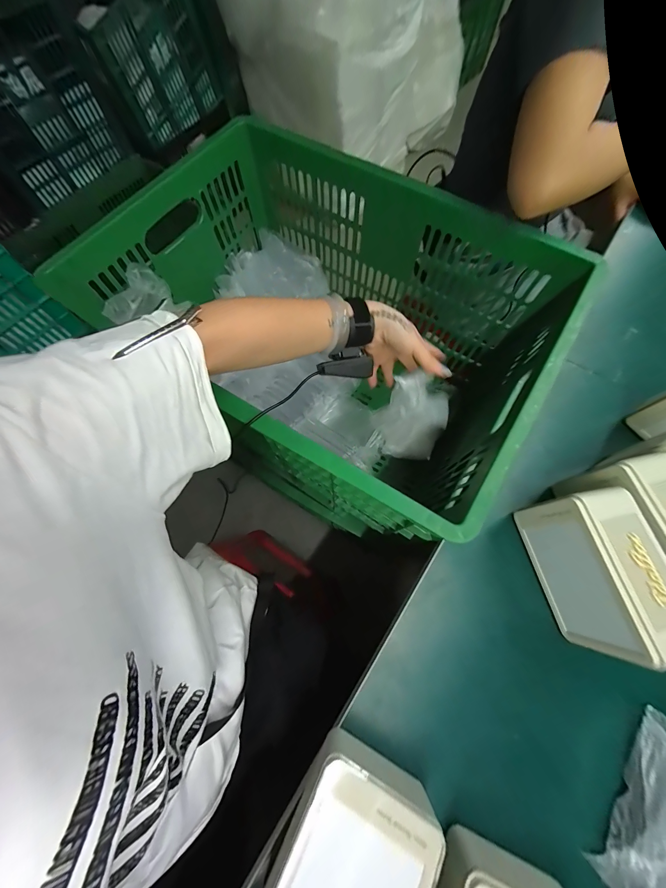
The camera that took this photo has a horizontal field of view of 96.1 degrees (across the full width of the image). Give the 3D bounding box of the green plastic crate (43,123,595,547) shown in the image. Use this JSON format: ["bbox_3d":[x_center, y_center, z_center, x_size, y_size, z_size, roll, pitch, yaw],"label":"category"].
[{"bbox_3d":[-0.021,-0.175,0.610,0.645,0.434,0.467,31,74,9],"label":"green plastic crate"}]

